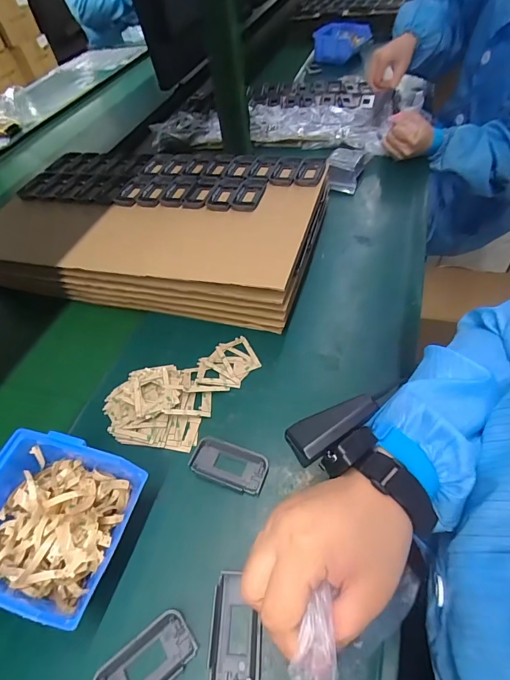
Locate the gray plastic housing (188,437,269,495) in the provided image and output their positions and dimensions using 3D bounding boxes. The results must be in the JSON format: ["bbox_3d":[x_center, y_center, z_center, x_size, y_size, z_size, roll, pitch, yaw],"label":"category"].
[{"bbox_3d":[-0.026,0.124,0.379,0.077,0.004,0.042,13,54,16],"label":"gray plastic housing"}]

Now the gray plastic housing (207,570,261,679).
[{"bbox_3d":[-0.015,0.225,0.294,0.039,0.007,0.075,-2,51,5],"label":"gray plastic housing"}]

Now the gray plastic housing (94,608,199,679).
[{"bbox_3d":[-0.083,0.246,0.285,0.076,0.008,0.038,-32,55,-19],"label":"gray plastic housing"}]

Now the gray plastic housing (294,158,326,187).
[{"bbox_3d":[0.086,-0.259,0.583,0.038,0.015,0.069,10,53,17],"label":"gray plastic housing"}]

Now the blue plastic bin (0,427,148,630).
[{"bbox_3d":[-0.177,0.159,0.331,0.133,0.066,0.121,10,53,14],"label":"blue plastic bin"}]

